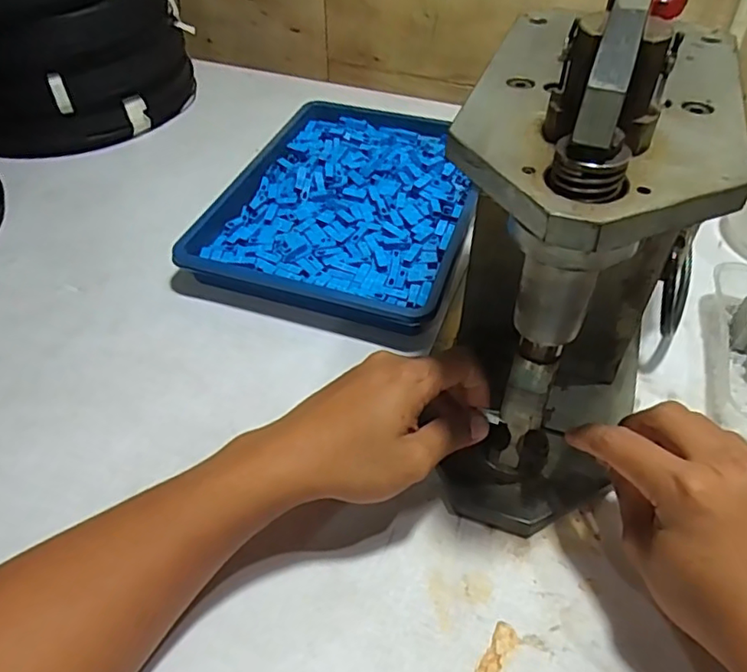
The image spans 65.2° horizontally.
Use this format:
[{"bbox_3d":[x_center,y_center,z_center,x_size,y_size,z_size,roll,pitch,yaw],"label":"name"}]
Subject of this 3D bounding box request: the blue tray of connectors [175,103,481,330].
[{"bbox_3d":[-0.015,-0.138,0.596,0.232,0.042,0.309,14,47,13],"label":"blue tray of connectors"}]

